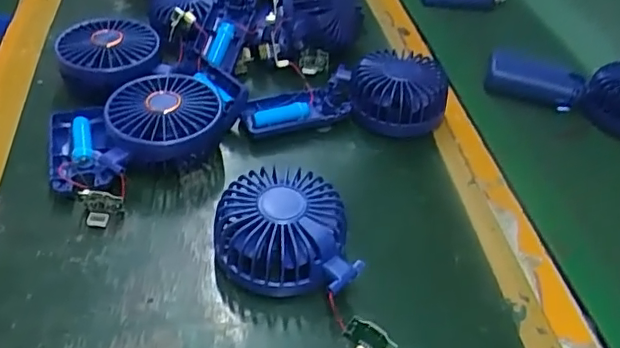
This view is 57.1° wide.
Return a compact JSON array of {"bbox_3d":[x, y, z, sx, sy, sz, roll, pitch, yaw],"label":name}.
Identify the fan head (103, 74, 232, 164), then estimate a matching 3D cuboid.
[{"bbox_3d":[-0.112,-0.039,0.442,0.082,0.045,0.080,8,43,2],"label":"fan head"}]

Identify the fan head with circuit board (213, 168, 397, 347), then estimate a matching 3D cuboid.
[{"bbox_3d":[0.007,0.050,0.366,0.139,0.044,0.081,27,46,21],"label":"fan head with circuit board"}]

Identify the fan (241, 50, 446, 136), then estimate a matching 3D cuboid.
[{"bbox_3d":[0.032,-0.070,0.493,0.177,0.045,0.076,-1,43,-7],"label":"fan"}]

